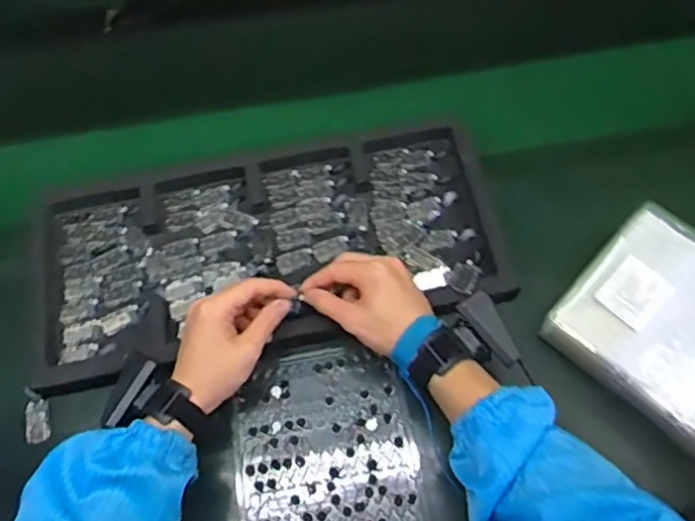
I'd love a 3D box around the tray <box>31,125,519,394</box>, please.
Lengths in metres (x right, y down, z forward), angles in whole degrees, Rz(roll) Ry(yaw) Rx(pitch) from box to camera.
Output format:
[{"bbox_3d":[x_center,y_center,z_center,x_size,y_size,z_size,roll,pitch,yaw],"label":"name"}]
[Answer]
[{"bbox_3d":[-0.089,-0.014,0.679,0.479,0.035,0.224,-11,62,-2],"label":"tray"}]

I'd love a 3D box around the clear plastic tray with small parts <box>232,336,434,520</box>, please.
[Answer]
[{"bbox_3d":[-0.016,0.189,0.605,0.172,0.012,0.221,-10,62,-2],"label":"clear plastic tray with small parts"}]

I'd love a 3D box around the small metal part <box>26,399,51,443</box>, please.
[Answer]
[{"bbox_3d":[-0.304,0.158,0.630,0.023,0.004,0.043,-19,63,-6],"label":"small metal part"}]

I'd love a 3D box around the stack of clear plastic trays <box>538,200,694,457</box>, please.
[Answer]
[{"bbox_3d":[0.329,0.070,0.605,0.221,0.055,0.184,39,71,20],"label":"stack of clear plastic trays"}]

